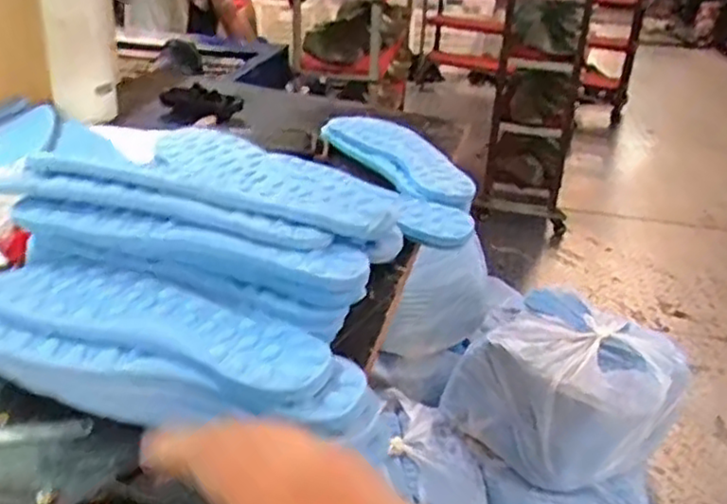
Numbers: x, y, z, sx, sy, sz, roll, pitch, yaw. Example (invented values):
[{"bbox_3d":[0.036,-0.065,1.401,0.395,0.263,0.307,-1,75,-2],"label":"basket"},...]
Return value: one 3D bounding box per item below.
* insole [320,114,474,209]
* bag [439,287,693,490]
[{"bbox_3d":[0.045,-0.109,0.808,0.078,0.028,0.269,-11,31,-26],"label":"insole"},{"bbox_3d":[0.357,0.231,1.256,0.341,0.197,0.284,25,35,34],"label":"bag"}]

